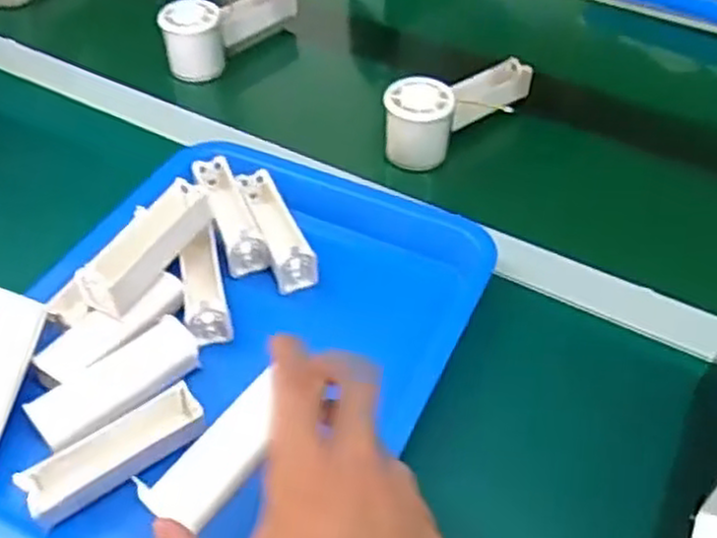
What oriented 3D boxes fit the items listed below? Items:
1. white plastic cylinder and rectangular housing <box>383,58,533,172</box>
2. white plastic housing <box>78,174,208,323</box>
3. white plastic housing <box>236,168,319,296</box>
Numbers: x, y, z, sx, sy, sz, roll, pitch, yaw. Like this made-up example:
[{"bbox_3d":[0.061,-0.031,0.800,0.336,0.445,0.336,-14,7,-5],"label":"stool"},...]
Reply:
[{"bbox_3d":[0.092,-0.142,0.653,0.150,0.059,0.051,-28,53,-24],"label":"white plastic cylinder and rectangular housing"},{"bbox_3d":[-0.136,-0.016,0.489,0.028,0.034,0.106,21,51,18],"label":"white plastic housing"},{"bbox_3d":[-0.060,-0.033,0.546,0.030,0.035,0.103,-15,49,-14],"label":"white plastic housing"}]

